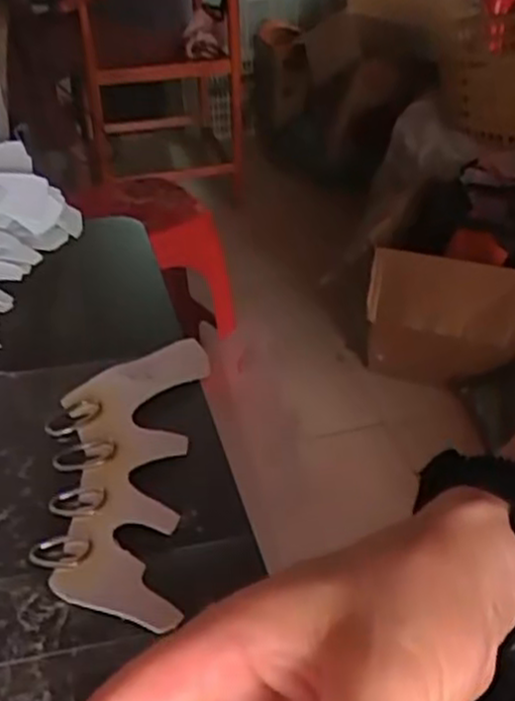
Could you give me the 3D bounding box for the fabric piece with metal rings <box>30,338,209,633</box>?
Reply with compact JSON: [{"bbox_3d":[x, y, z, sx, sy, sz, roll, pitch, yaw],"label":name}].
[{"bbox_3d":[-0.074,0.057,0.406,0.079,0.011,0.205,-1,34,1],"label":"fabric piece with metal rings"}]

